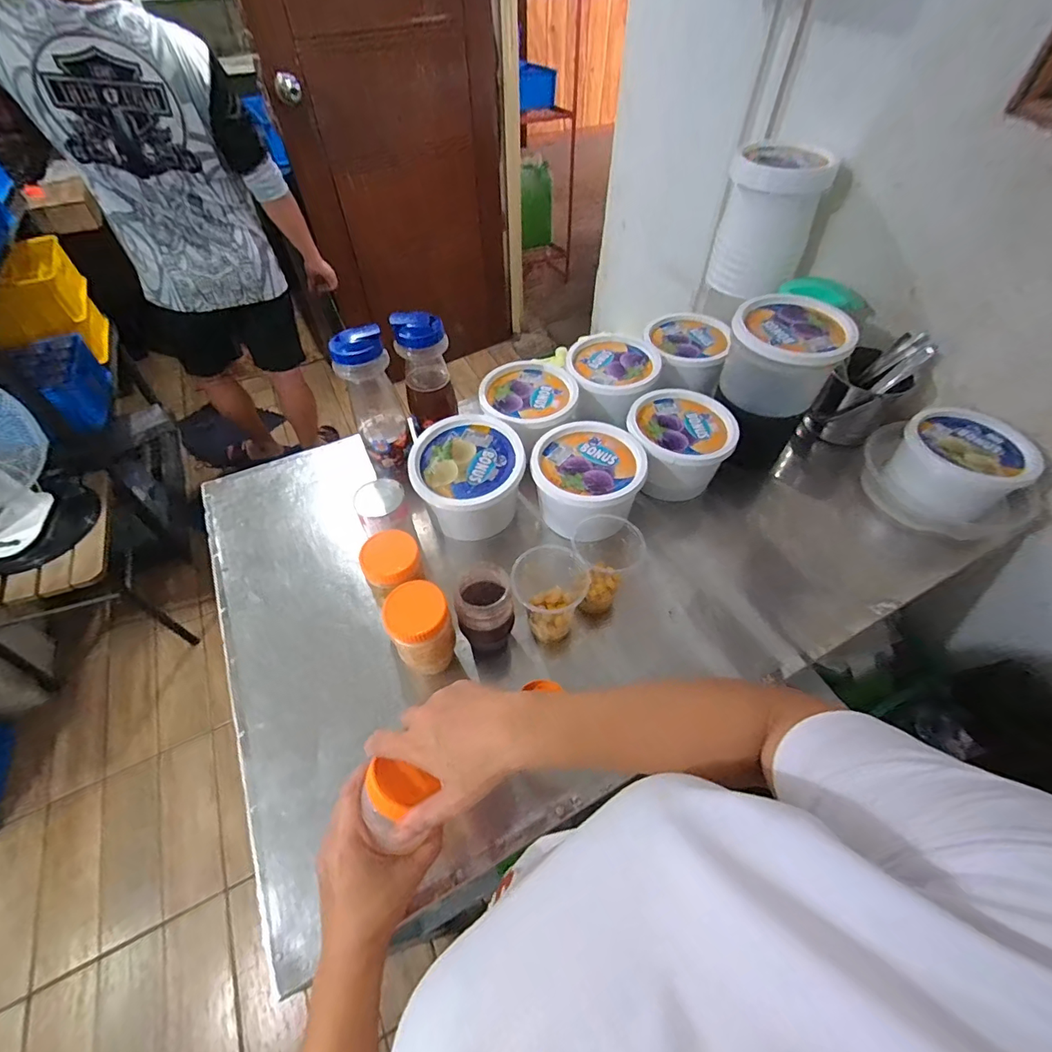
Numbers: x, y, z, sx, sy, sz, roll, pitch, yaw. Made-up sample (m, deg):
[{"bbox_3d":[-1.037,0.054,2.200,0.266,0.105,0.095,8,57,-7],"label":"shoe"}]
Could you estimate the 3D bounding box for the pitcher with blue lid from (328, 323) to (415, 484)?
[{"bbox_3d":[-0.235,-0.189,0.757,0.081,0.239,0.093,-18,54,-13],"label":"pitcher with blue lid"}]

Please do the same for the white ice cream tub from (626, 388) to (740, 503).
[{"bbox_3d":[0.257,-0.136,0.819,0.168,0.119,0.177,10,53,8],"label":"white ice cream tub"}]

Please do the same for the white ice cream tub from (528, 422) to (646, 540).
[{"bbox_3d":[0.096,-0.064,0.761,0.174,0.110,0.187,0,52,0],"label":"white ice cream tub"}]

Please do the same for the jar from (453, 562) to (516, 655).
[{"bbox_3d":[-0.048,0.117,0.616,0.071,0.132,0.081,1,52,1],"label":"jar"}]

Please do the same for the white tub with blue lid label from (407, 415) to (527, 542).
[{"bbox_3d":[-0.089,-0.072,0.756,0.164,0.116,0.159,0,52,0],"label":"white tub with blue lid label"}]

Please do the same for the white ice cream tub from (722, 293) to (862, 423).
[{"bbox_3d":[0.416,-0.267,0.785,0.160,0.145,0.172,0,52,0],"label":"white ice cream tub"}]

